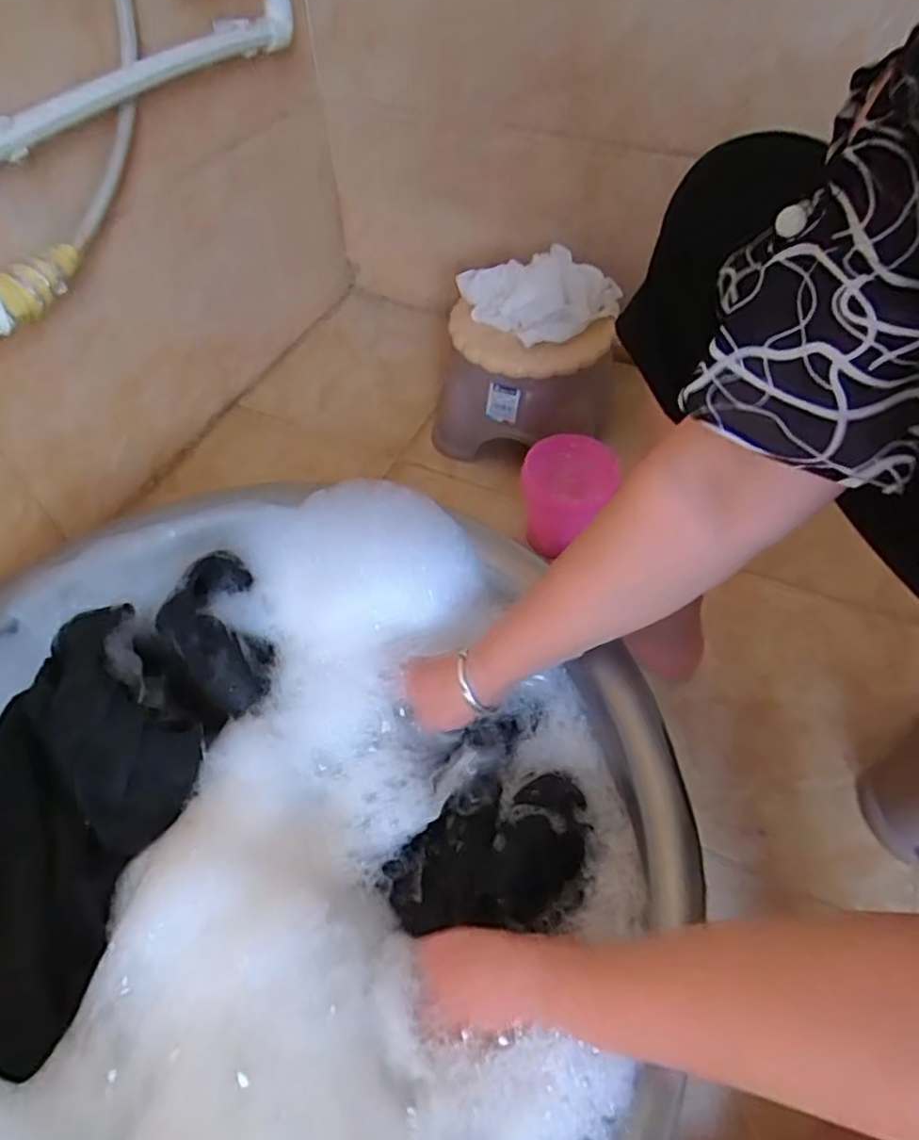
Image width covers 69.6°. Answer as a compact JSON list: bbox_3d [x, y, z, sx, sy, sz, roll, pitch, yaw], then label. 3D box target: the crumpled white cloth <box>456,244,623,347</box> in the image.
[{"bbox_3d":[0.096,-0.306,0.729,0.181,0.060,0.106,-6,51,-4],"label":"crumpled white cloth"}]

